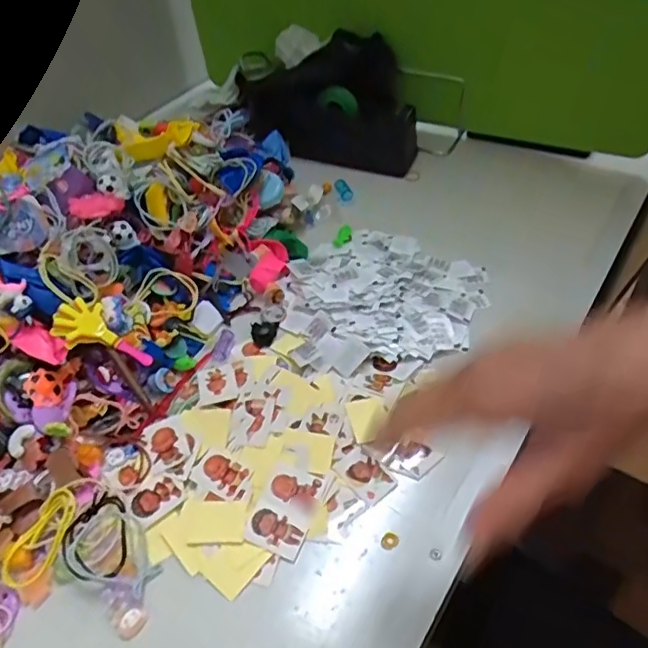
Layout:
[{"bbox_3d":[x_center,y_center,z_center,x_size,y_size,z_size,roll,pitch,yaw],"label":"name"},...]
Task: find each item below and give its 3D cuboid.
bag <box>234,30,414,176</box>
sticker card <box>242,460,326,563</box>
[{"bbox_3d":[0.005,-0.284,0.730,0.238,0.118,0.089,21,51,21],"label":"bag"},{"bbox_3d":[-0.027,0.130,0.421,0.041,0.006,0.060,16,50,17],"label":"sticker card"}]

